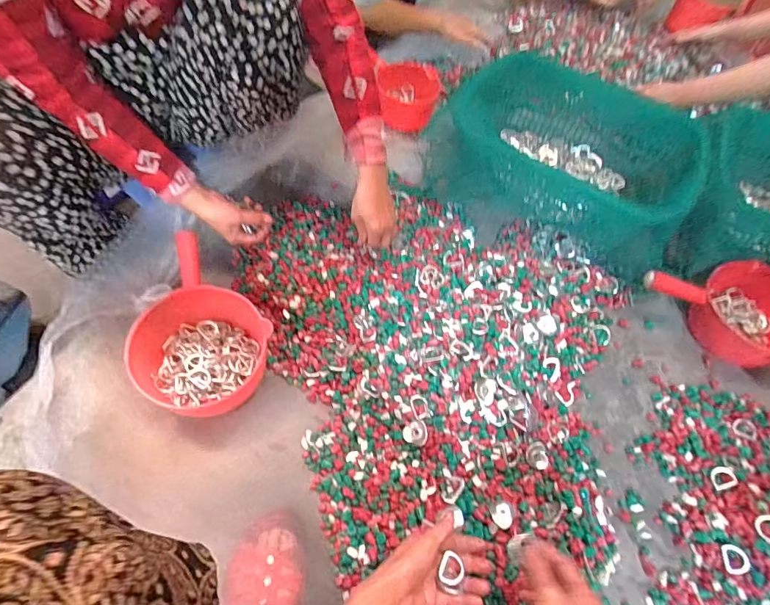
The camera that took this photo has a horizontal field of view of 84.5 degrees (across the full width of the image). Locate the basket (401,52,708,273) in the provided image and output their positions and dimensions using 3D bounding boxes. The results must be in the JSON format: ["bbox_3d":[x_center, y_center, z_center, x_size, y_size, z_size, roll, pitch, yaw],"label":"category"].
[{"bbox_3d":[0.378,-0.338,0.892,0.507,0.130,0.427,24,63,10],"label":"basket"}]

